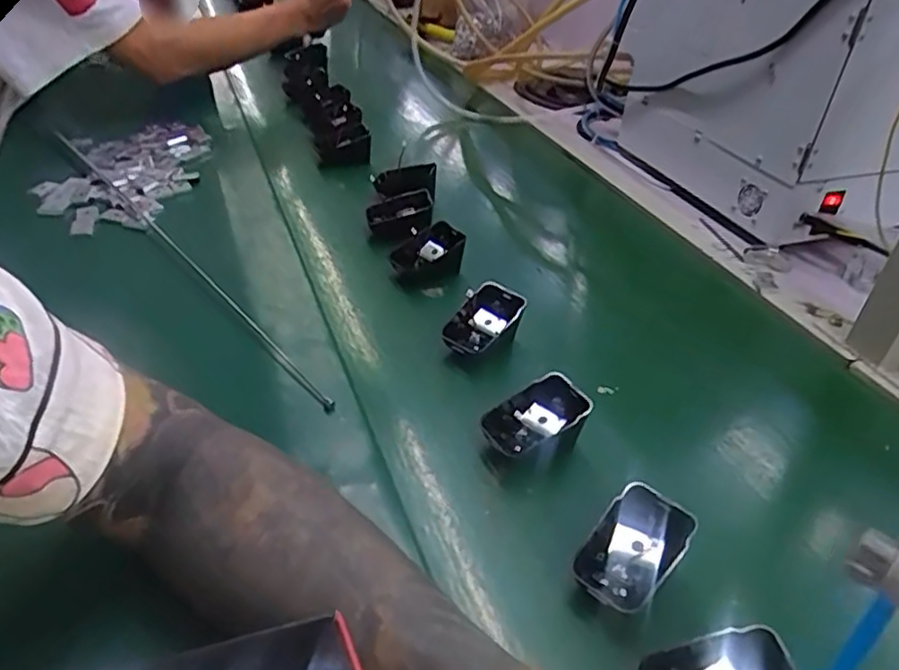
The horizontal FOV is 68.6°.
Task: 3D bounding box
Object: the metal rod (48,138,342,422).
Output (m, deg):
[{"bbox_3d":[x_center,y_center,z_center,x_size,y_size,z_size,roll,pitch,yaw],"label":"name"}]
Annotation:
[{"bbox_3d":[-0.278,-0.096,0.640,0.011,0.011,0.574,-26,47,-35],"label":"metal rod"}]

